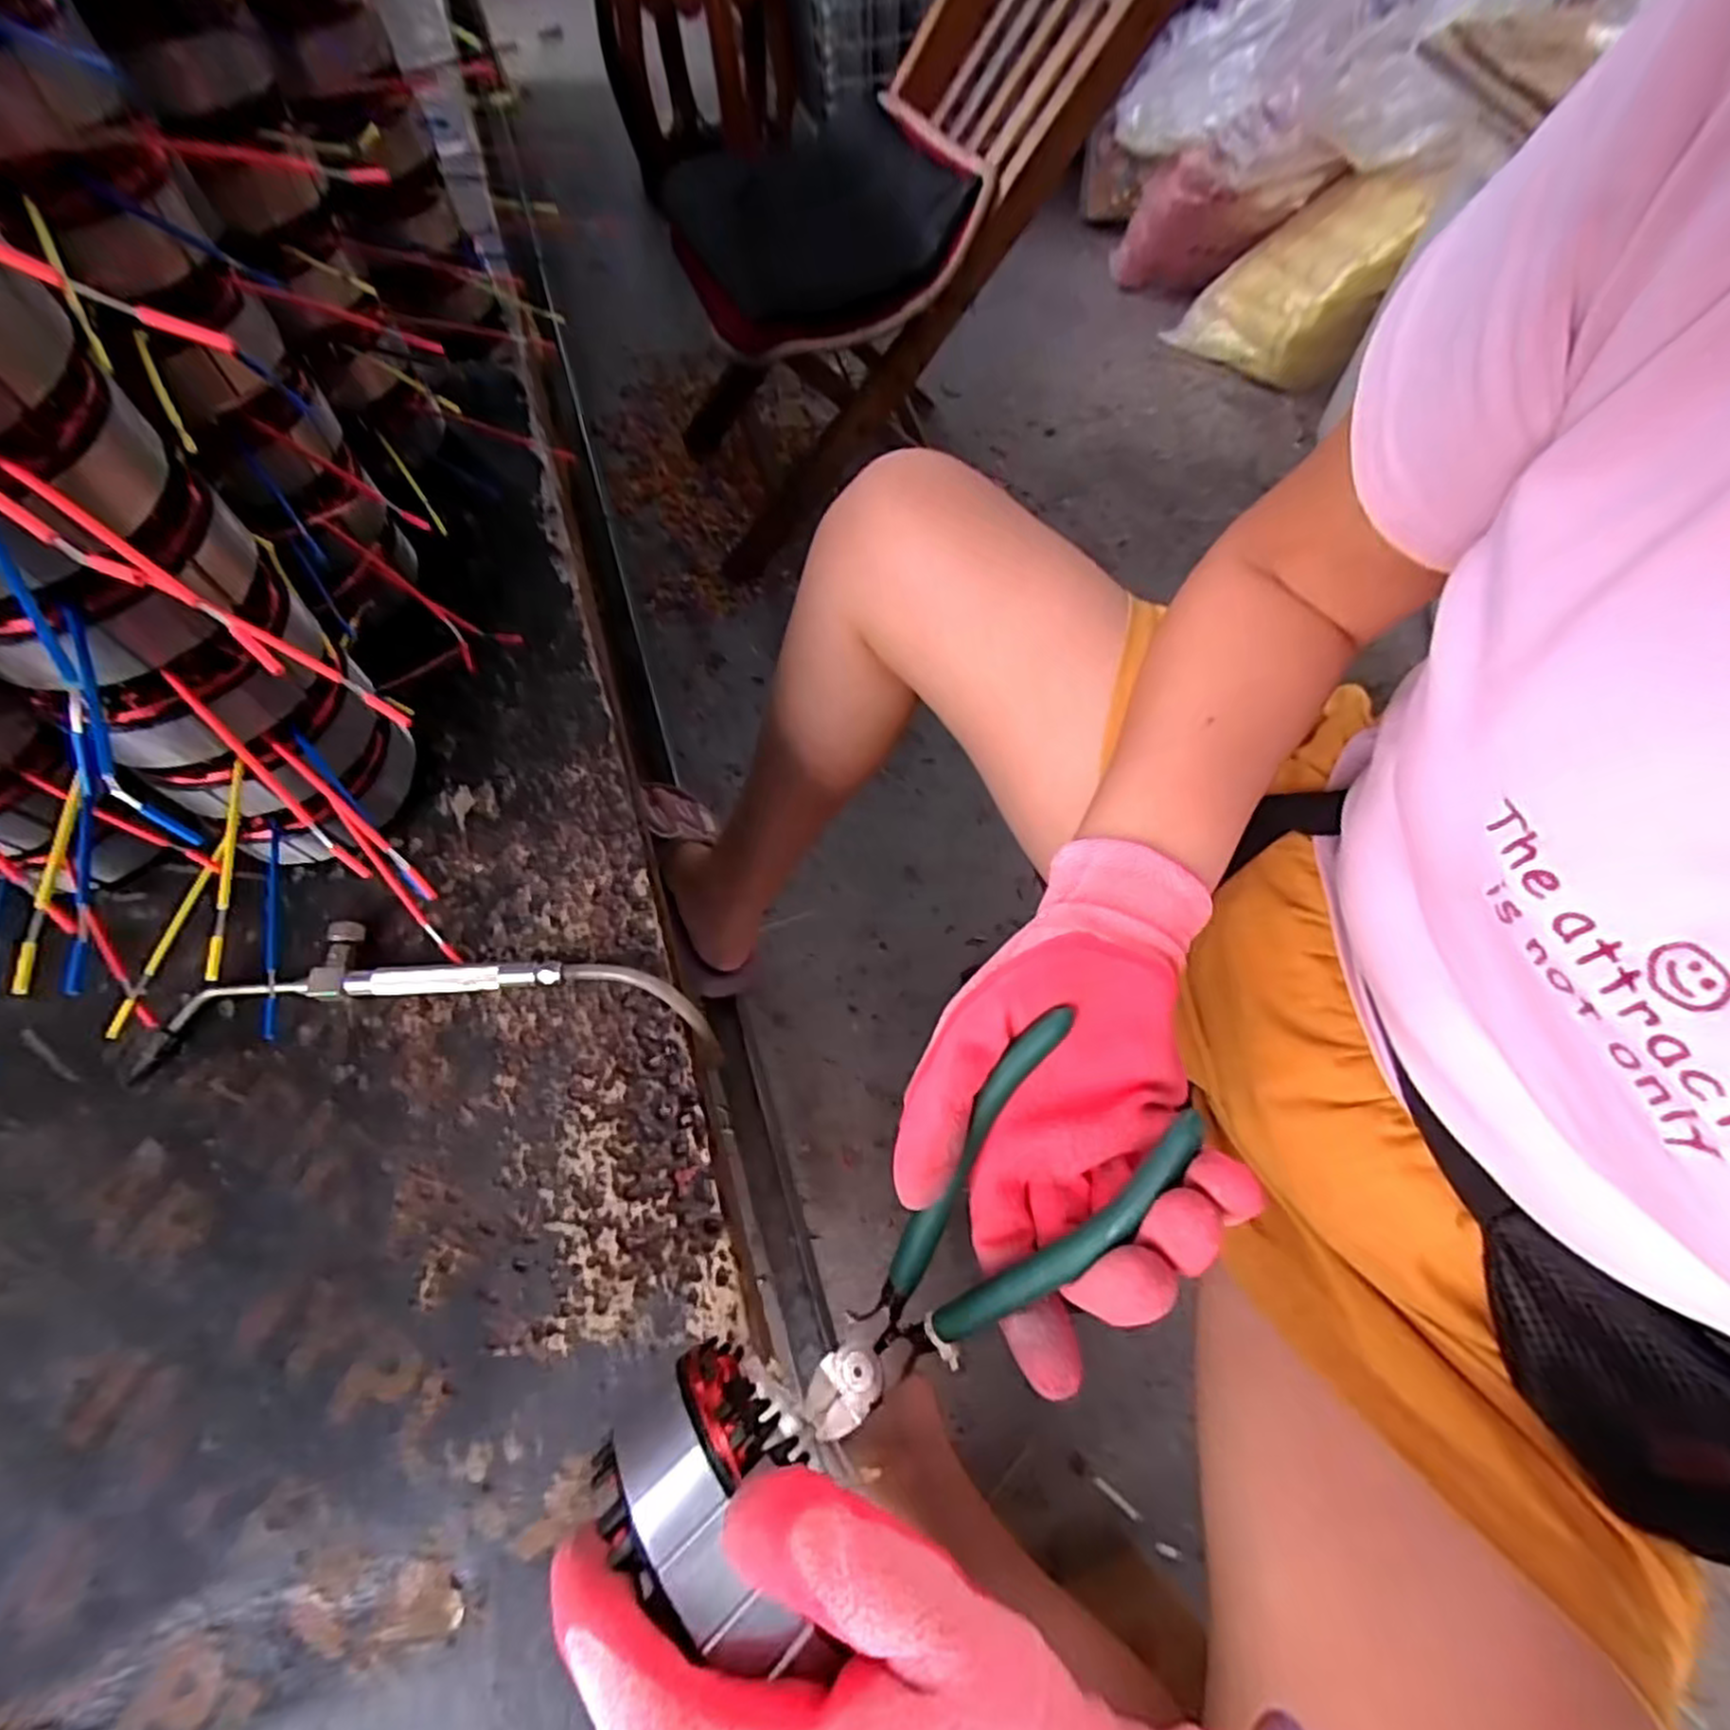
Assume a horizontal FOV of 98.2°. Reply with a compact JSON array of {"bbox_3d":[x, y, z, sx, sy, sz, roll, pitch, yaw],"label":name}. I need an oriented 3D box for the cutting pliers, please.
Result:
[{"bbox_3d":[0.030,0.118,0.232,0.054,0.015,0.150,42,99,19],"label":"cutting pliers"}]

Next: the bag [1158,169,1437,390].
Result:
[{"bbox_3d":[0.681,-0.950,1.206,0.112,0.257,0.291,-38,71,-16],"label":"bag"}]

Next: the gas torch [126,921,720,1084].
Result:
[{"bbox_3d":[-0.181,0.057,0.318,0.228,0.013,0.055,-1,64,1],"label":"gas torch"}]

